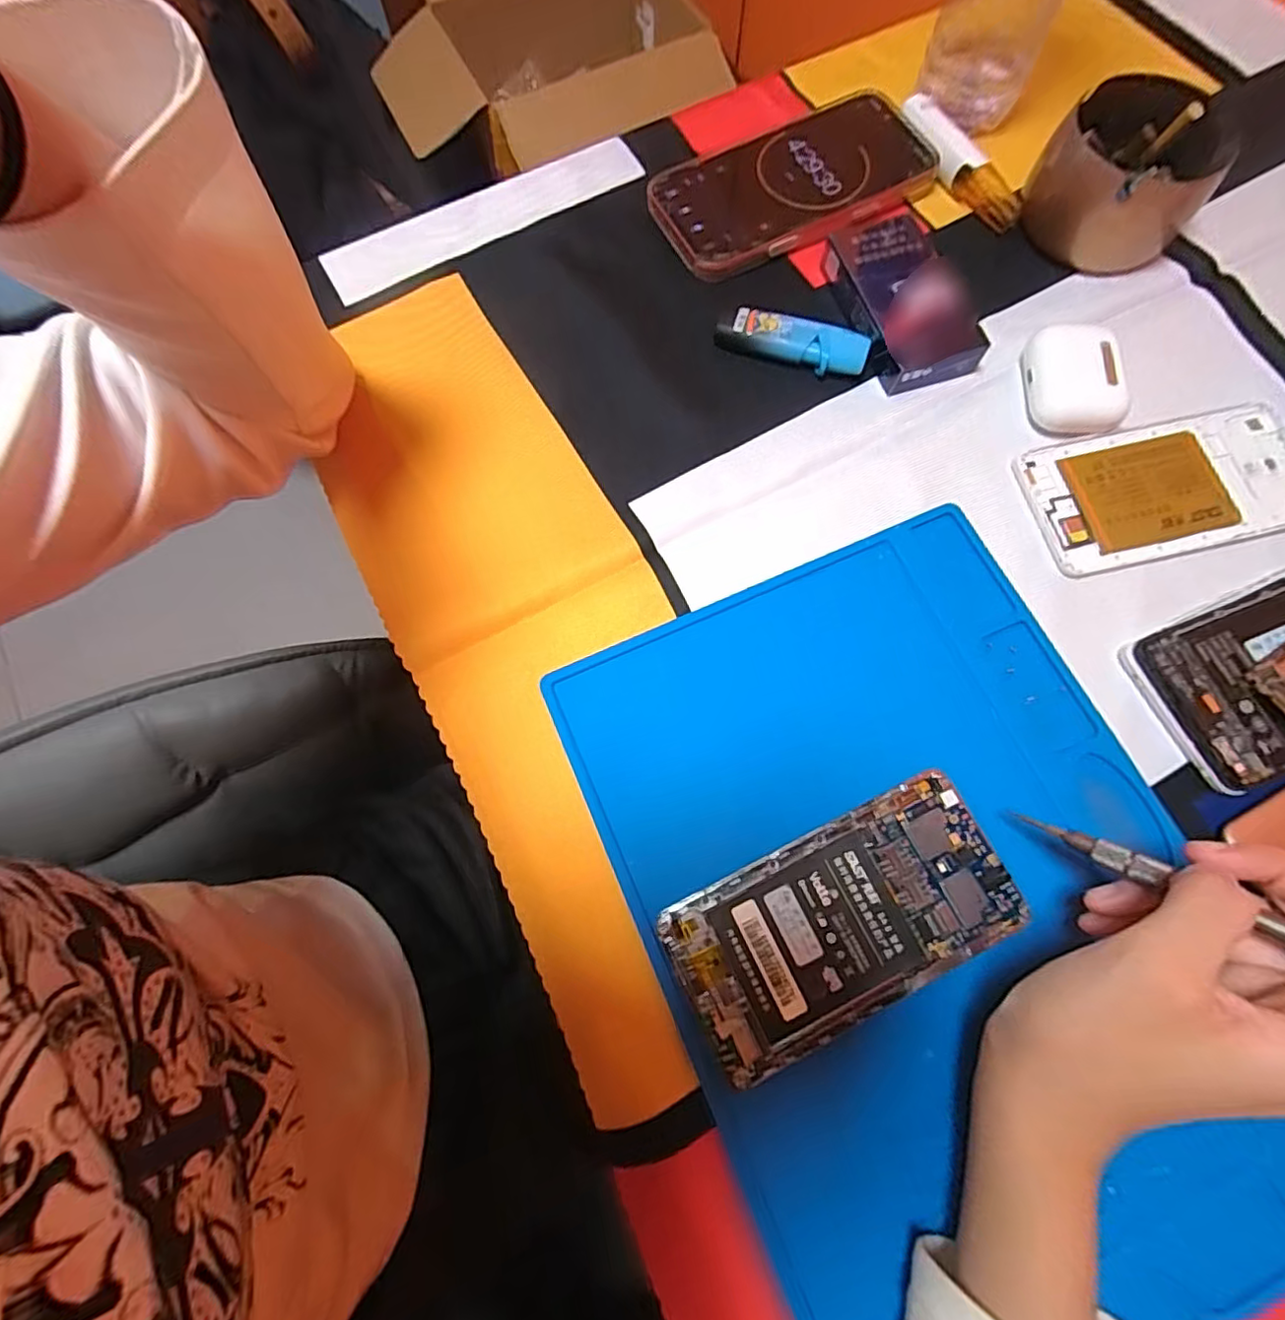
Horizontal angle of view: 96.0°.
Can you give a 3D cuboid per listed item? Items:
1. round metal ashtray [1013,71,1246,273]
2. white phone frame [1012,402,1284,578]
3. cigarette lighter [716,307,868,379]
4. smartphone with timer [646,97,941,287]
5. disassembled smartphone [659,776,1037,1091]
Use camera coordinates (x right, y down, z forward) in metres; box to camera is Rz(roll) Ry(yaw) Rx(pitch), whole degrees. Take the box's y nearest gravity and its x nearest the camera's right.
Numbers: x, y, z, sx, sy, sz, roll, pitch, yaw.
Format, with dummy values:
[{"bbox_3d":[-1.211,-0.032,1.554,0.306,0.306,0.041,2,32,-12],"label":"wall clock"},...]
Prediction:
[{"bbox_3d":[0.265,-0.268,0.322,0.081,0.047,0.083,0,74,1],"label":"round metal ashtray"},{"bbox_3d":[0.268,-0.088,0.293,0.143,0.005,0.071,-13,74,-3],"label":"white phone frame"},{"bbox_3d":[0.082,-0.175,0.318,0.080,0.016,0.023,19,75,6],"label":"cigarette lighter"},{"bbox_3d":[0.091,-0.283,0.348,0.165,0.014,0.083,-29,76,-7],"label":"smartphone with timer"},{"bbox_3d":[0.083,0.107,0.240,0.138,0.008,0.070,-26,75,-6],"label":"disassembled smartphone"}]

